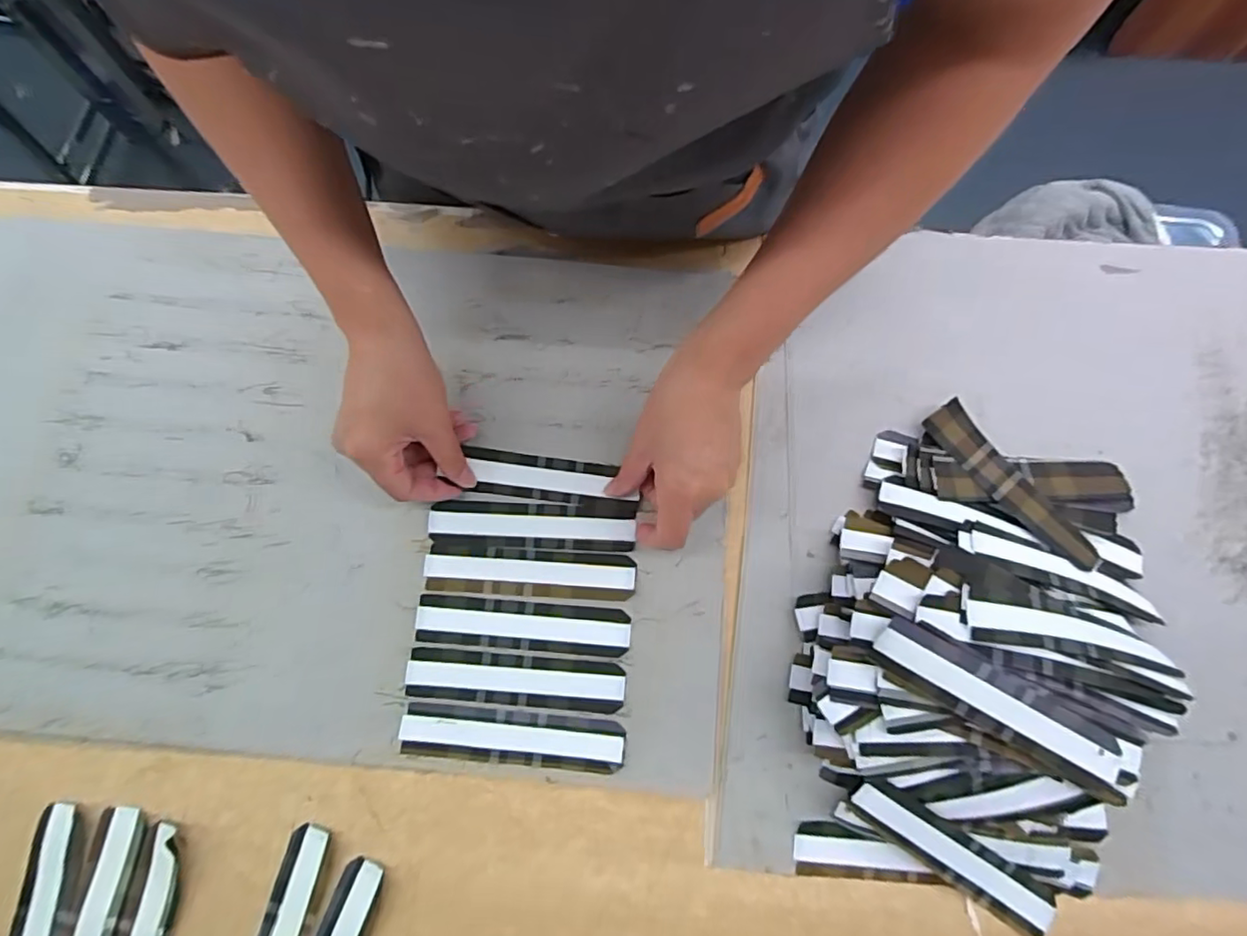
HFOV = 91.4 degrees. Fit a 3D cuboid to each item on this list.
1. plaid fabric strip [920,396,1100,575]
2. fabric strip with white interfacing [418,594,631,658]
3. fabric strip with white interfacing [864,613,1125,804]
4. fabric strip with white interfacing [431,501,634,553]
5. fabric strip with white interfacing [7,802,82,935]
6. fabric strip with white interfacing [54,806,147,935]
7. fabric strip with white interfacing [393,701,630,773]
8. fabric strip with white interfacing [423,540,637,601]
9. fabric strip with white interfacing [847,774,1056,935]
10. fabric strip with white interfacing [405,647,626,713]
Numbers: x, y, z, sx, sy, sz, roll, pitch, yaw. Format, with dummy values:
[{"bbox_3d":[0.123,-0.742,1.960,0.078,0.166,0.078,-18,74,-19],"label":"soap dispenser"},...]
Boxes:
[{"bbox_3d":[0.271,0.011,0.428,0.030,0.017,0.139,-38,79,-10],"label":"plaid fabric strip"},{"bbox_3d":[-0.068,0.106,0.411,0.141,0.004,0.032,5,79,0],"label":"fabric strip with white interfacing"},{"bbox_3d":[0.211,0.132,0.342,0.144,0.012,0.033,30,77,7],"label":"fabric strip with white interfacing"},{"bbox_3d":[-0.064,0.040,0.424,0.139,0.006,0.030,3,75,-2],"label":"fabric strip with white interfacing"},{"bbox_3d":[-0.355,0.281,0.363,0.031,0.006,0.142,5,75,1],"label":"fabric strip with white interfacing"},{"bbox_3d":[-0.322,0.280,0.360,0.034,0.004,0.141,8,75,1],"label":"fabric strip with white interfacing"},{"bbox_3d":[-0.072,0.174,0.392,0.141,0.004,0.032,5,75,1],"label":"fabric strip with white interfacing"},{"bbox_3d":[-0.064,0.072,0.418,0.141,0.005,0.033,4,73,2],"label":"fabric strip with white interfacing"},{"bbox_3d":[0.198,0.234,0.367,0.141,0.011,0.031,35,102,-2],"label":"fabric strip with white interfacing"},{"bbox_3d":[-0.071,0.140,0.402,0.141,0.004,0.031,5,75,1],"label":"fabric strip with white interfacing"}]

